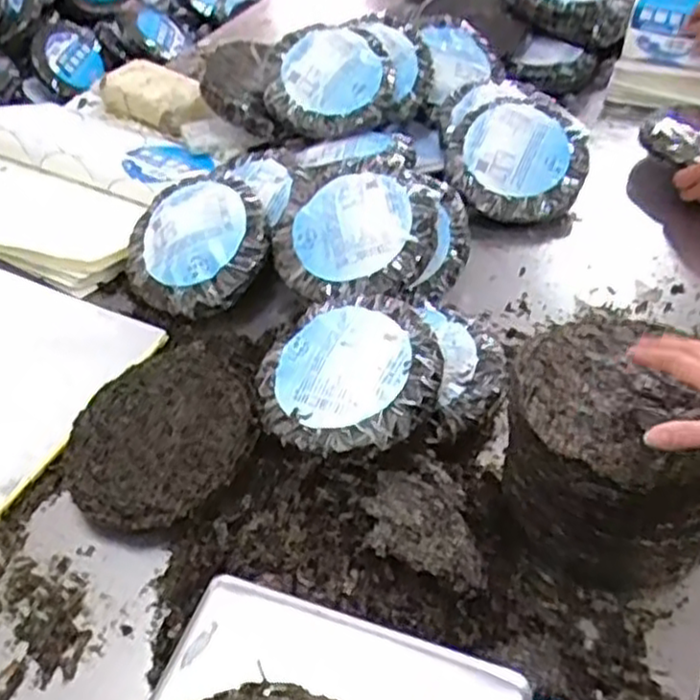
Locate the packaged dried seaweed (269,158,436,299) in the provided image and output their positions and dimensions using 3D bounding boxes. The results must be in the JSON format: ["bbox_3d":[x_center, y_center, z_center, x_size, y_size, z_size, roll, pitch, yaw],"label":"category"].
[{"bbox_3d":[0.001,-0.151,0.918,0.201,0.047,0.185,-7,67,17],"label":"packaged dried seaweed"}]

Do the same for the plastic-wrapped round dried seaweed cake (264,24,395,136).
[{"bbox_3d":[-0.028,-0.407,1.122,0.177,0.040,0.164,0,87,-3],"label":"plastic-wrapped round dried seaweed cake"}]

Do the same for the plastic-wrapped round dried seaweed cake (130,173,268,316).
[{"bbox_3d":[-0.201,-0.140,0.968,0.192,0.026,0.183,-5,74,19],"label":"plastic-wrapped round dried seaweed cake"}]

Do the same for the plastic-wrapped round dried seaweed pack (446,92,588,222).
[{"bbox_3d":[0.239,-0.282,1.098,0.184,0.113,0.191,0,46,3],"label":"plastic-wrapped round dried seaweed pack"}]

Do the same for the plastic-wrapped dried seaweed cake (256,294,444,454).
[{"bbox_3d":[-0.002,0.022,0.818,0.204,0.055,0.200,-8,59,13],"label":"plastic-wrapped dried seaweed cake"}]

